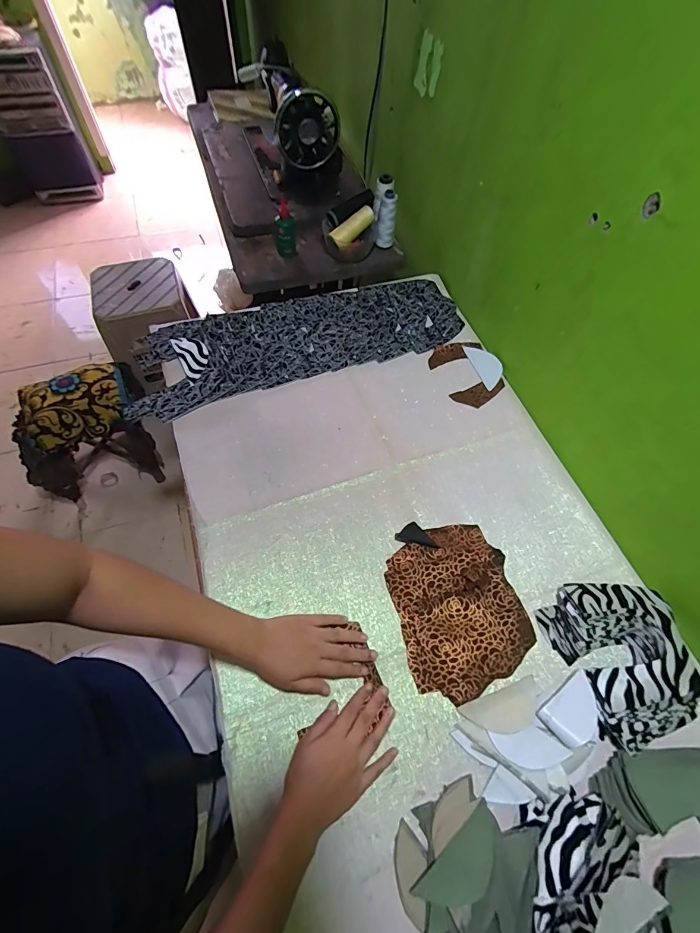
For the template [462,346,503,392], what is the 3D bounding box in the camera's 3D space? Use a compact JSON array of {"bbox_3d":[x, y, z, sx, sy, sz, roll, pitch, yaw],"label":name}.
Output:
[{"bbox_3d":[0.260,-0.195,0.752,0.045,0.007,0.107,-22,63,6],"label":"template"}]

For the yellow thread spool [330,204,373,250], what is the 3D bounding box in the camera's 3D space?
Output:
[{"bbox_3d":[0.008,-0.525,0.868,0.111,0.035,0.032,-43,72,-7],"label":"yellow thread spool"}]

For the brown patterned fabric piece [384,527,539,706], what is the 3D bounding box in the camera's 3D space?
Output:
[{"bbox_3d":[0.146,0.187,0.528,0.173,0.041,0.212,-11,64,-9],"label":"brown patterned fabric piece"}]

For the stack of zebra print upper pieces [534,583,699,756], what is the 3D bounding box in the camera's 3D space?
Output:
[{"bbox_3d":[0.350,0.236,0.500,0.153,0.060,0.182,-10,64,-9],"label":"stack of zebra print upper pieces"}]

